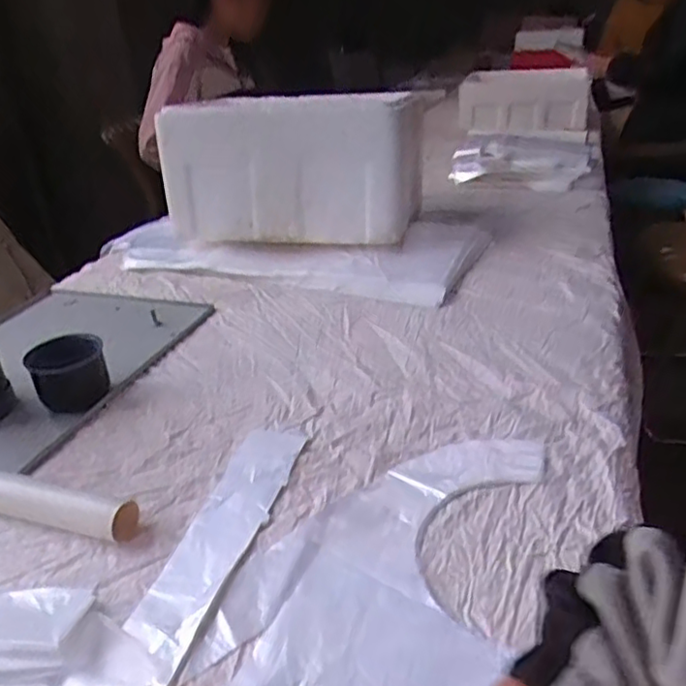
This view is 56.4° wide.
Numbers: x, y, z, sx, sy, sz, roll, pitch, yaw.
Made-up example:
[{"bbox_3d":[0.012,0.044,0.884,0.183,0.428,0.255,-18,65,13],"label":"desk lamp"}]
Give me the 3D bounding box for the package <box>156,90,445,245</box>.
[{"bbox_3d":[-0.086,-0.323,1.165,0.452,0.236,0.166,0,29,8],"label":"package"}]

